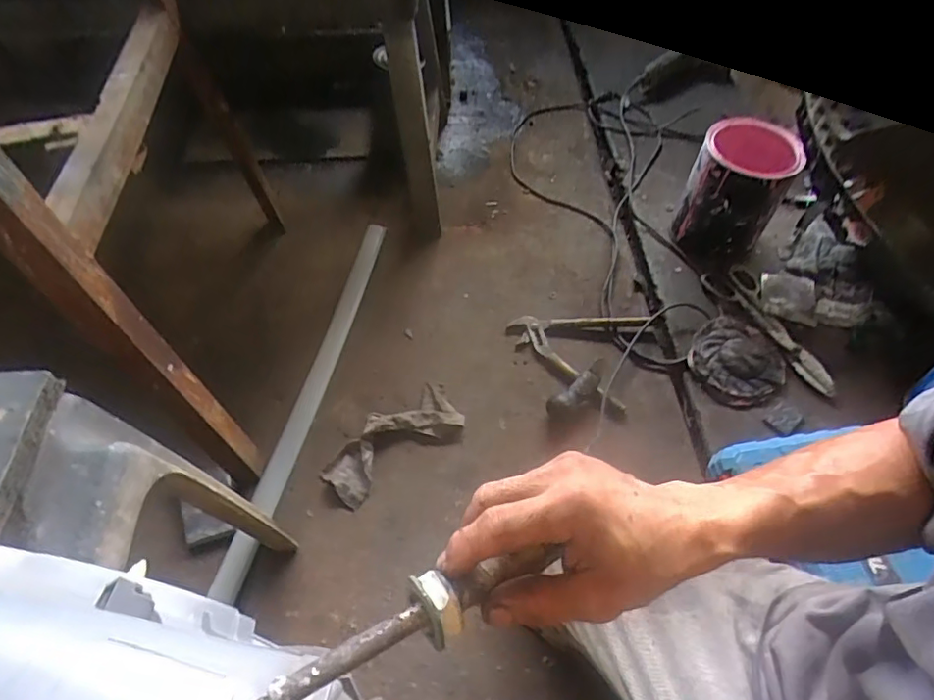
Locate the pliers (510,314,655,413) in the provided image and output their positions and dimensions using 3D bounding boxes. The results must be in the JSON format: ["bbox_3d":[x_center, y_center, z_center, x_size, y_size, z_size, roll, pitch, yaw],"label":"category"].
[{"bbox_3d":[0.178,-0.018,0.928,0.214,0.017,0.186,20,57,15],"label":"pliers"}]

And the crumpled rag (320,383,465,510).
[{"bbox_3d":[-0.111,0.137,0.842,0.220,0.036,0.096,-34,60,-22],"label":"crumpled rag"}]

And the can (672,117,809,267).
[{"bbox_3d":[0.476,-0.284,1.001,0.157,0.195,0.176,23,57,17],"label":"can"}]

